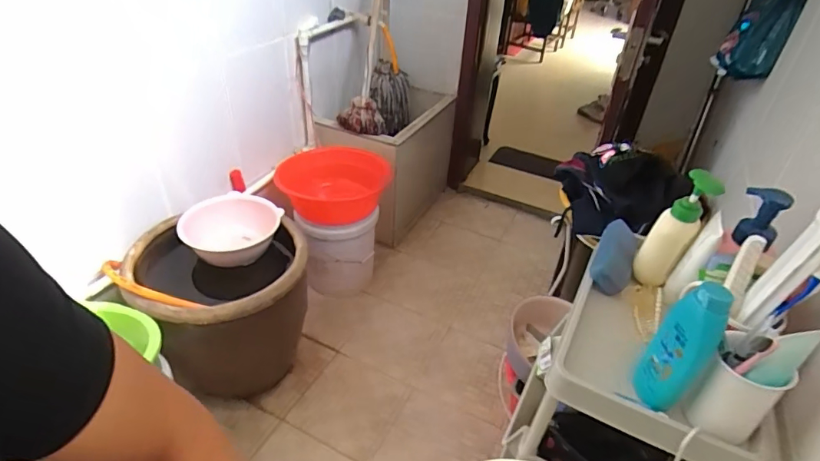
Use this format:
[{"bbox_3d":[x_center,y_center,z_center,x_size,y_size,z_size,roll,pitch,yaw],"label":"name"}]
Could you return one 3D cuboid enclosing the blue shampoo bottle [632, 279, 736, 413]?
[{"bbox_3d":[0.286,0.124,0.495,0.055,0.172,0.034,32,45,32],"label":"blue shampoo bottle"}]

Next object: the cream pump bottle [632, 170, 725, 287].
[{"bbox_3d":[0.351,0.003,0.629,0.053,0.187,0.039,23,41,24],"label":"cream pump bottle"}]

